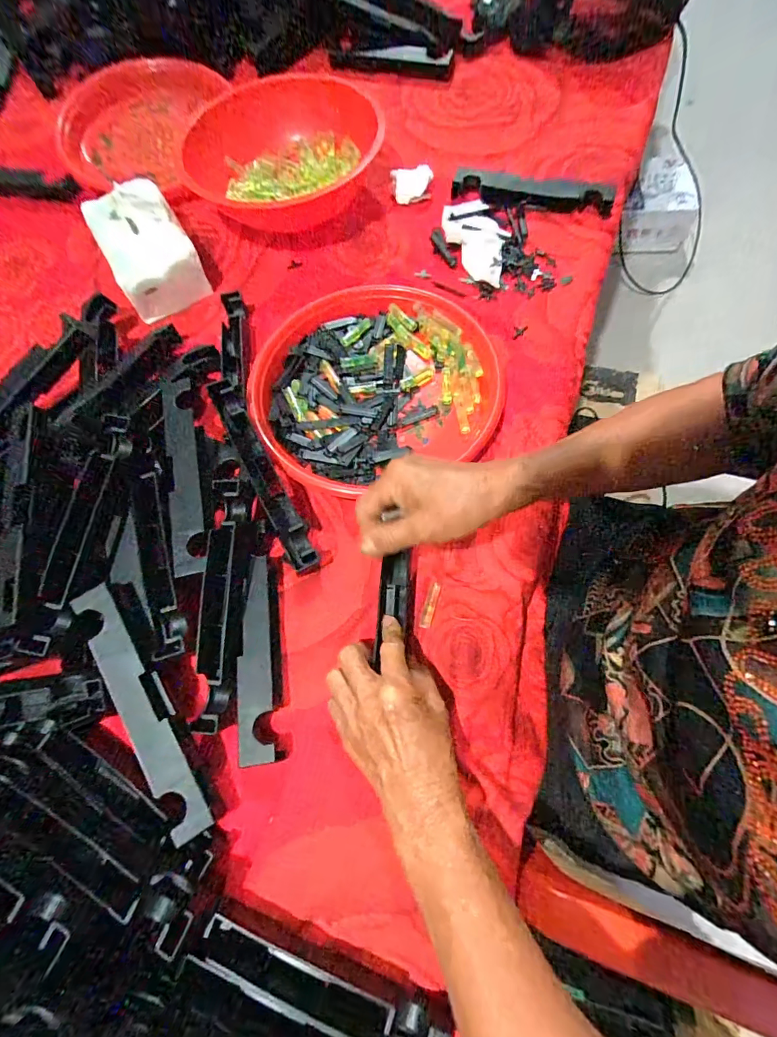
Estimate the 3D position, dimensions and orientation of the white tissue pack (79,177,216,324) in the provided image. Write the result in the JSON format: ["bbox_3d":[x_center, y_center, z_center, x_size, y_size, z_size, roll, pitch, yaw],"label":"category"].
[{"bbox_3d":[-0.291,-0.327,0.524,0.100,0.062,0.164,-30,71,-11],"label":"white tissue pack"}]

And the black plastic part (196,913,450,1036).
[{"bbox_3d":[-0.042,0.295,0.276,0.159,0.022,0.024,17,72,11],"label":"black plastic part"}]

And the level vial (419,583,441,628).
[{"bbox_3d":[0.037,0.074,0.378,0.009,0.004,0.040,16,72,11],"label":"level vial"}]

